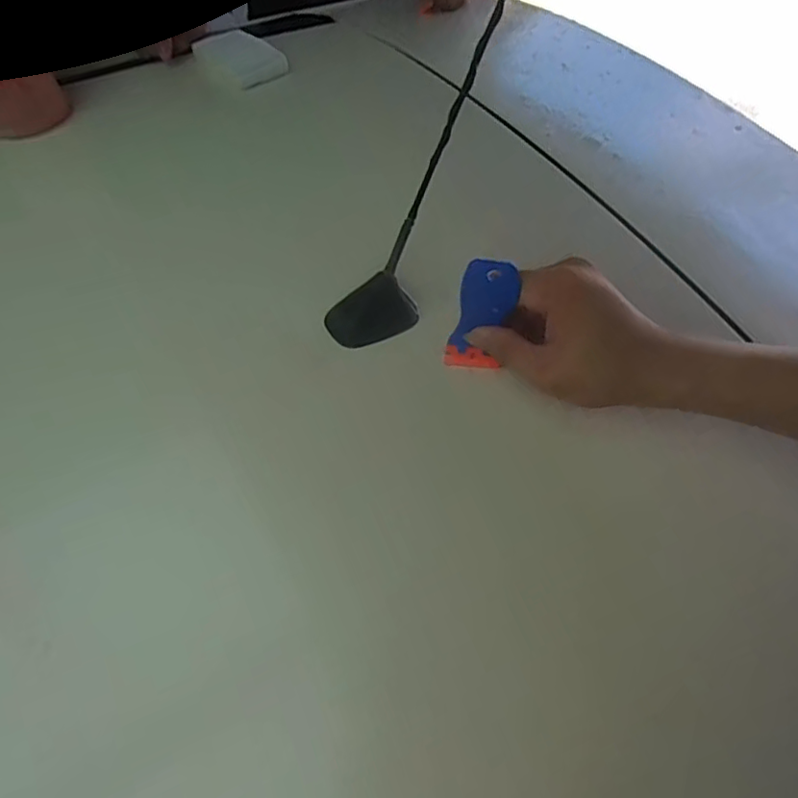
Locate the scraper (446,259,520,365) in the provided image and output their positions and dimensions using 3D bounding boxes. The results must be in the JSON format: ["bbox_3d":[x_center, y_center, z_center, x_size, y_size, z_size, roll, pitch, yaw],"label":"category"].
[{"bbox_3d":[0.054,-0.053,0.373,0.036,0.094,0.008,15,55,3],"label":"scraper"}]

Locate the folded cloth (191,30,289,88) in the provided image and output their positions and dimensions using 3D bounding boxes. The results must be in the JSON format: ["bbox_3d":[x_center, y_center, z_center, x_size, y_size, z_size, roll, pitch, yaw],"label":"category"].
[{"bbox_3d":[-0.171,-0.366,0.601,0.097,0.019,0.060,39,68,20],"label":"folded cloth"}]

